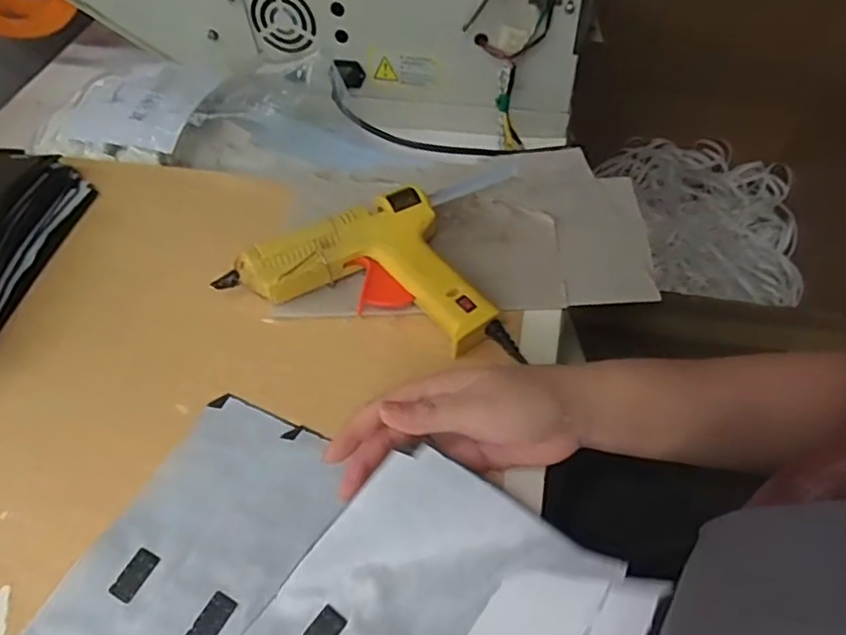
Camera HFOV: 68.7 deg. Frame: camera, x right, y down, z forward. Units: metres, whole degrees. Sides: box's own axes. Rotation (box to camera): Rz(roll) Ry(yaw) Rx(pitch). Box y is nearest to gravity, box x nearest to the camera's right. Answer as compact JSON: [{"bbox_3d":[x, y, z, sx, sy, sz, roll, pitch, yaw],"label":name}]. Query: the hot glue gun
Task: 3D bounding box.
[{"bbox_3d":[-0.032,-0.048,0.498,0.224,0.046,0.131,12,53,13],"label":"hot glue gun"}]

